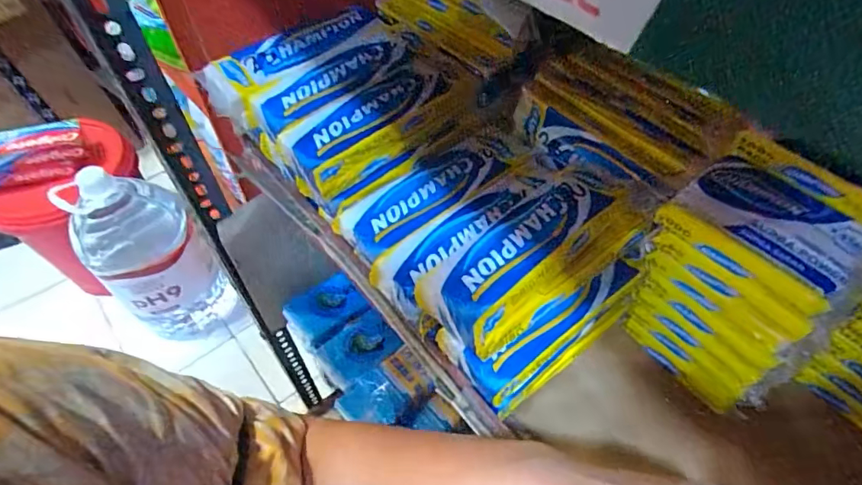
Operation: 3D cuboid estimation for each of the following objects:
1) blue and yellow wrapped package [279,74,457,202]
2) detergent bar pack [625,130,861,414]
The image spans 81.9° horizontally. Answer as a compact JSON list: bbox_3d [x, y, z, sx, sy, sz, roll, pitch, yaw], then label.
[{"bbox_3d":[-0.039,-0.082,0.368,0.128,0.043,0.048,-33,58,-22],"label":"blue and yellow wrapped package"},{"bbox_3d":[0.183,0.025,0.297,0.062,0.138,0.096,-34,58,-22],"label":"detergent bar pack"}]

